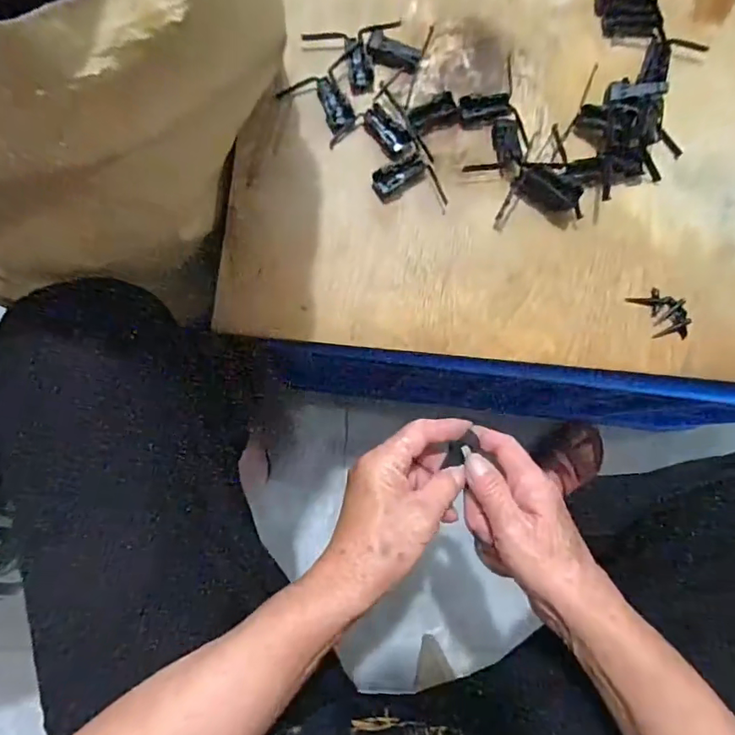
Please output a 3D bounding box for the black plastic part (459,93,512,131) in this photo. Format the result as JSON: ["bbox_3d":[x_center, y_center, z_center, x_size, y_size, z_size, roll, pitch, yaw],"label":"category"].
[{"bbox_3d":[0.103,-0.225,0.449,0.044,0.010,0.028,-4,83,-5],"label":"black plastic part"}]

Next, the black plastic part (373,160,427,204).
[{"bbox_3d":[0.026,-0.162,0.432,0.049,0.006,0.026,-37,87,-8],"label":"black plastic part"}]

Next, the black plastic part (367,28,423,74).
[{"bbox_3d":[0.023,-0.271,0.442,0.046,0.013,0.026,14,82,-2],"label":"black plastic part"}]

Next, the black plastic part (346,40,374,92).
[{"bbox_3d":[-0.005,-0.258,0.438,0.020,0.006,0.042,-7,83,-5],"label":"black plastic part"}]

